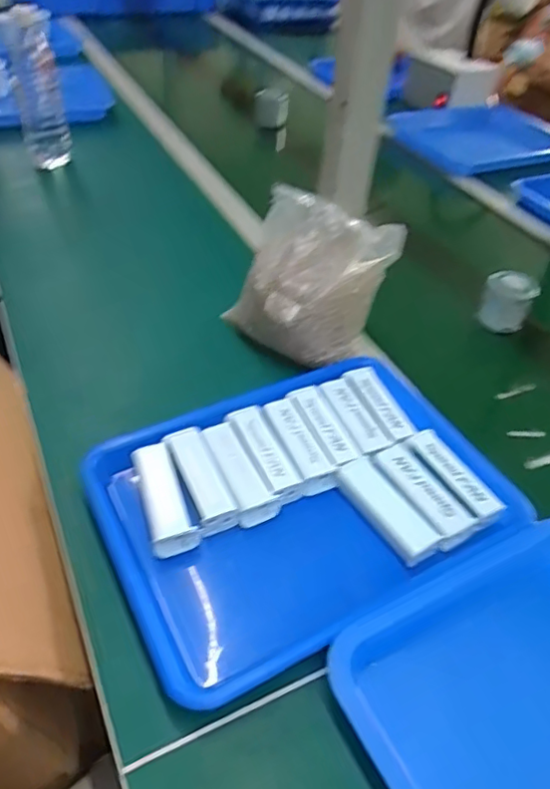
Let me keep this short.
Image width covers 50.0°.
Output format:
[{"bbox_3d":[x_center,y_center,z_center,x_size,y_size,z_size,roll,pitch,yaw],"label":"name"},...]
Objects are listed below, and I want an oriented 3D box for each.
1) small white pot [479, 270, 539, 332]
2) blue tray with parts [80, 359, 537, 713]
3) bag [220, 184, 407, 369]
[{"bbox_3d":[0.297,-0.120,0.760,0.062,0.061,0.051,20,44,16],"label":"small white pot"},{"bbox_3d":[0.023,0.093,0.527,0.335,0.048,0.251,-18,47,-24],"label":"blue tray with parts"},{"bbox_3d":[0.040,-0.127,0.642,0.151,0.120,0.120,32,54,30],"label":"bag"}]

